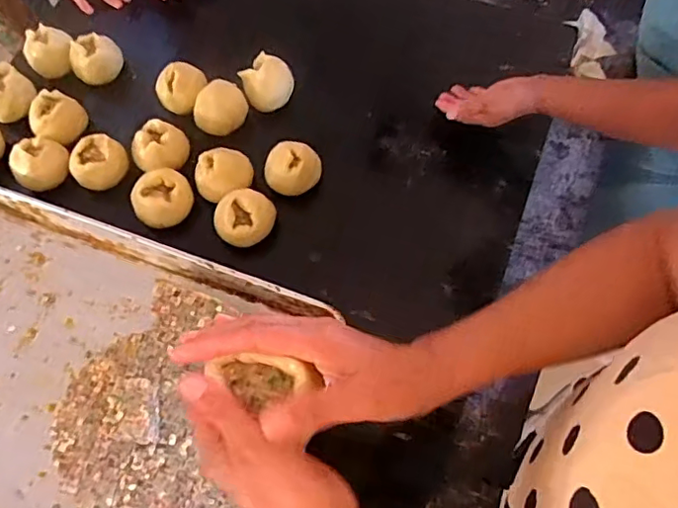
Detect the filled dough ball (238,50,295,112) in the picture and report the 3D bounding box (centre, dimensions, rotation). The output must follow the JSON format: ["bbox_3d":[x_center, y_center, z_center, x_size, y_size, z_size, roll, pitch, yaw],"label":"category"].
[{"bbox_3d":[-0.107,-0.253,0.816,0.064,0.059,0.066,0,68,-1],"label":"filled dough ball"}]

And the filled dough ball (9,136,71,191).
[{"bbox_3d":[-0.422,-0.128,0.781,0.069,0.046,0.078,41,73,14],"label":"filled dough ball"}]

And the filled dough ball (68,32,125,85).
[{"bbox_3d":[-0.378,-0.298,0.872,0.078,0.074,0.060,-19,69,-8],"label":"filled dough ball"}]

